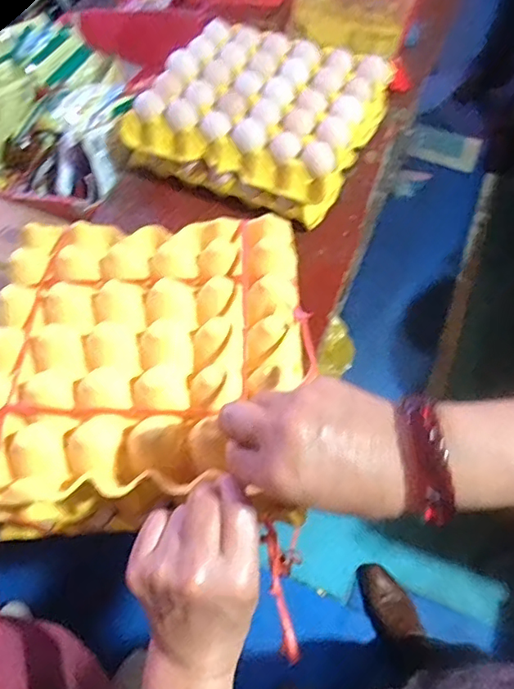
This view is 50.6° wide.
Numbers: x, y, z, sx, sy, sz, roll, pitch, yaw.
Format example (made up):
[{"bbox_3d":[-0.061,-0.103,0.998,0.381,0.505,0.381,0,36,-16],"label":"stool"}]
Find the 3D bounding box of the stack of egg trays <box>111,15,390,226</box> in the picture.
[{"bbox_3d":[0.014,-0.350,0.792,0.309,0.083,0.306,26,64,12],"label":"stack of egg trays"}]

